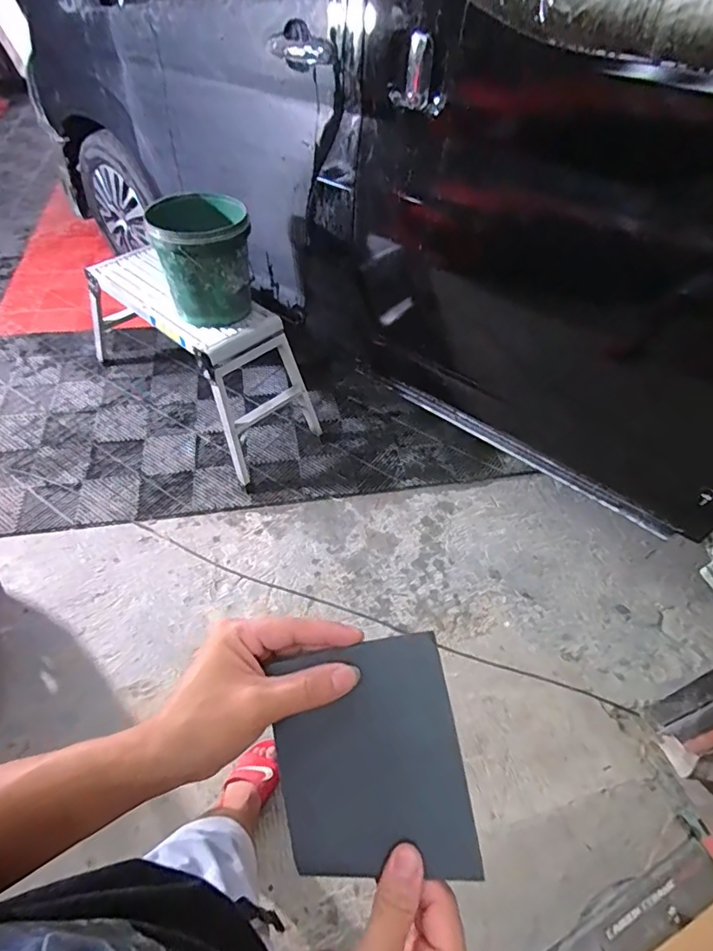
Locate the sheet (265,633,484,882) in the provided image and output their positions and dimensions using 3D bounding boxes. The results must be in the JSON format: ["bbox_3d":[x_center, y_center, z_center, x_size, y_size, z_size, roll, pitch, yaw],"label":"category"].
[{"bbox_3d":[0.008,0.175,0.314,0.110,0.008,0.134,-10,81,6],"label":"sheet"}]

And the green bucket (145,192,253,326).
[{"bbox_3d":[-0.459,-0.647,1.549,0.262,0.322,0.228,-14,52,-14],"label":"green bucket"}]

